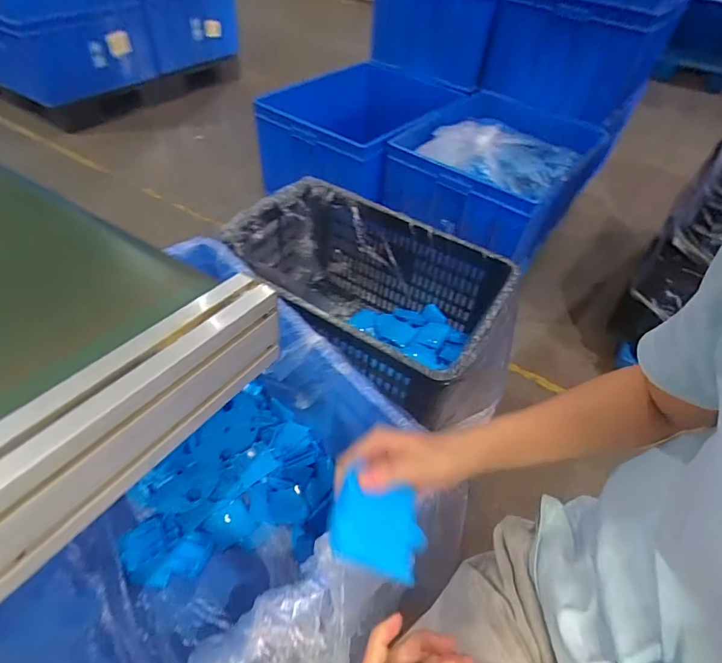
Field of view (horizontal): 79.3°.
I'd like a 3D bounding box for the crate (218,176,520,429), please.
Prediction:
[{"bbox_3d":[0.003,-0.037,0.973,0.566,0.314,0.376,25,50,16],"label":"crate"}]

